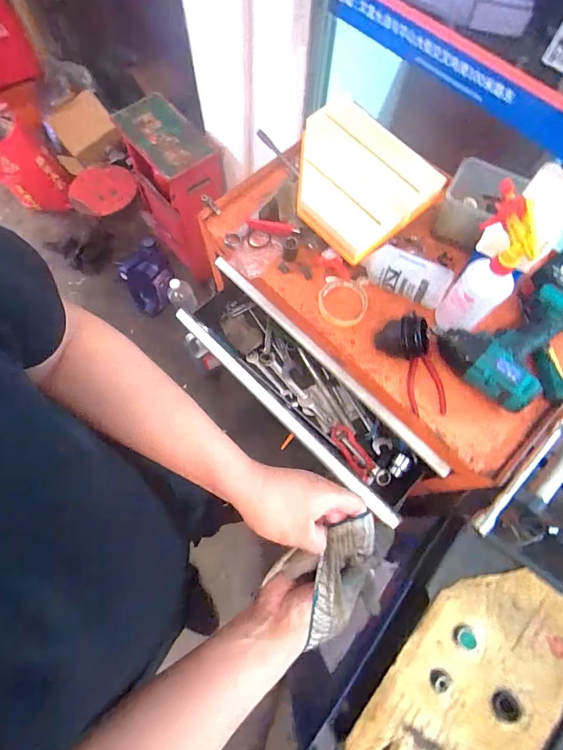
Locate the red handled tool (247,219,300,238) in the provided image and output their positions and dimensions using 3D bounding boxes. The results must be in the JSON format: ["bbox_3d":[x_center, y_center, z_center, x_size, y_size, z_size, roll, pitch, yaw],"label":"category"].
[{"bbox_3d":[-0.015,-0.278,0.720,0.101,0.017,0.019,14,70,4],"label":"red handled tool"}]

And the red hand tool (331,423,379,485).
[{"bbox_3d":[0.154,0.167,0.813,0.046,0.014,0.136,-32,74,-12],"label":"red hand tool"}]

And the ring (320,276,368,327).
[{"bbox_3d":[0.108,-0.129,0.679,0.086,0.017,0.087,1,70,-1],"label":"ring"}]

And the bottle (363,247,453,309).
[{"bbox_3d":[0.211,-0.171,0.649,0.141,0.069,0.049,31,30,20],"label":"bottle"}]

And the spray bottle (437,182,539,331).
[{"bbox_3d":[0.284,-0.143,0.559,0.069,0.240,0.103,-31,73,-12],"label":"spray bottle"}]

